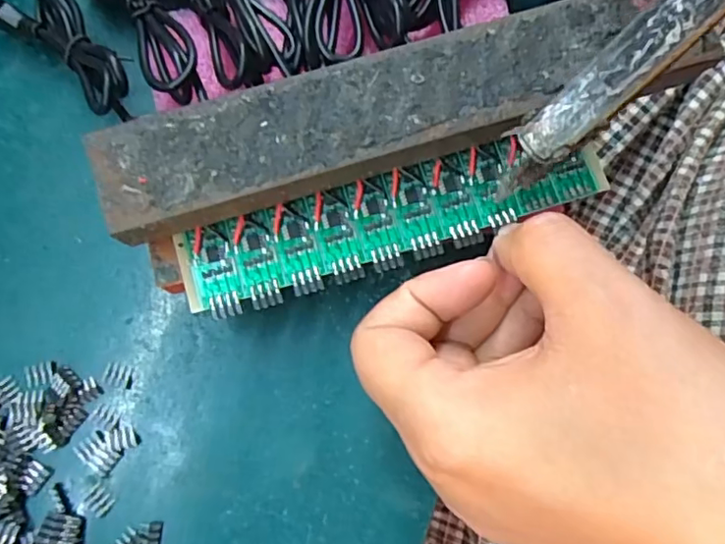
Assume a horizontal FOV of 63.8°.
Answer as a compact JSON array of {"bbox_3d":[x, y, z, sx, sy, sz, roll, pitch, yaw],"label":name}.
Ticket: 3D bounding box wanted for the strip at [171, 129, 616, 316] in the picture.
[{"bbox_3d":[0.010,-0.019,0.191,0.138,0.004,0.029,-16,79,-4],"label":"strip"}]

